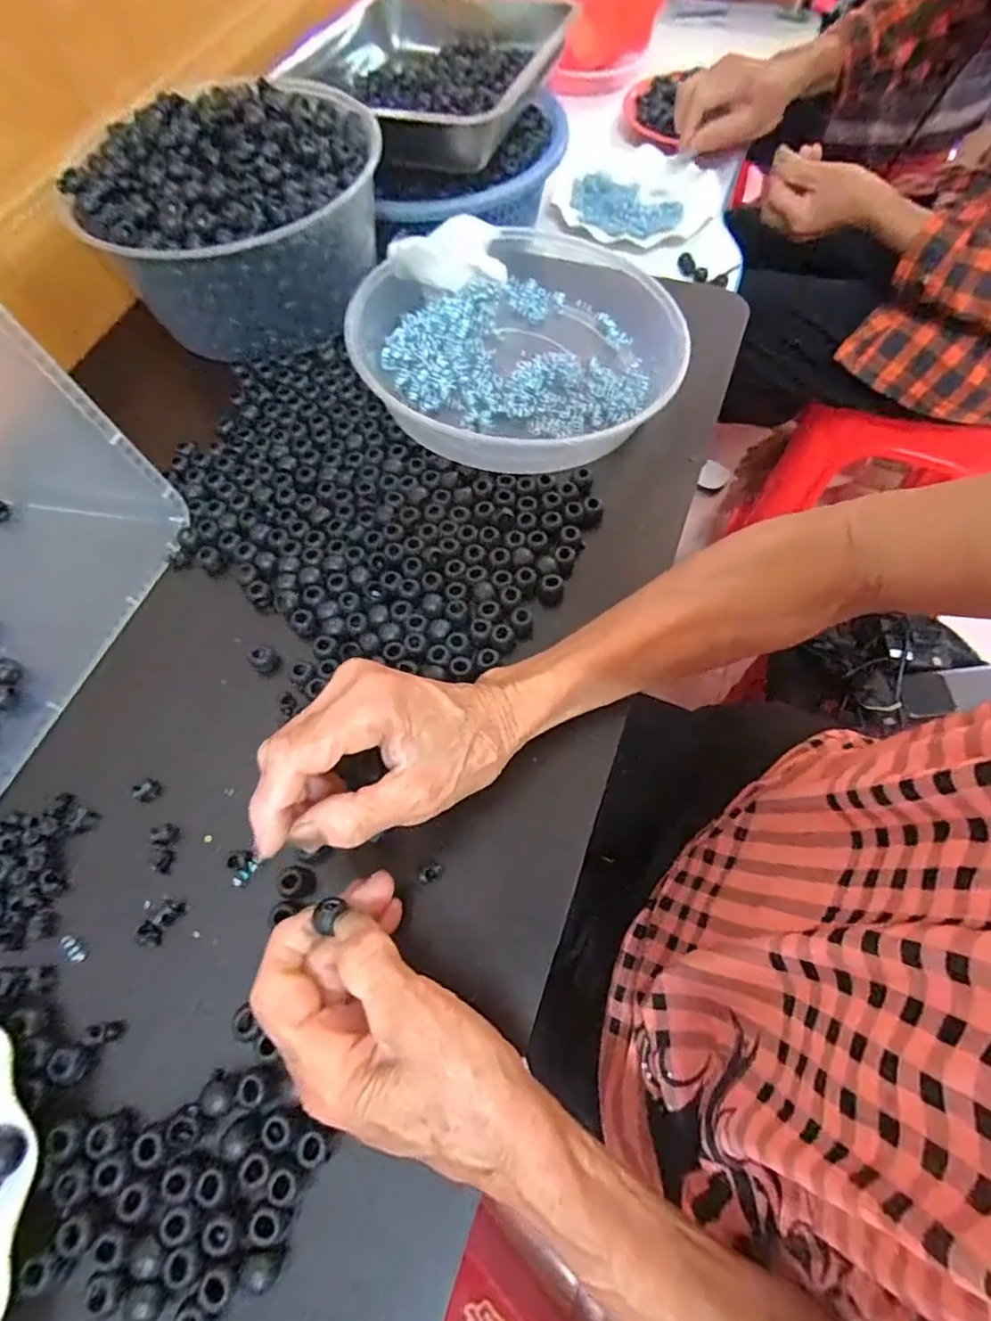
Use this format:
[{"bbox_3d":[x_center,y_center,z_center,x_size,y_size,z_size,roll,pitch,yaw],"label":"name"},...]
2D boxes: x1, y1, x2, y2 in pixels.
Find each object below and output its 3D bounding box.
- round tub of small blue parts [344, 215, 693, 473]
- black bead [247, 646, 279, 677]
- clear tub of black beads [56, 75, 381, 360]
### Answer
[{"bbox_3d":[0.016,-0.235,0.444,0.230,0.053,0.266,5,61,0],"label":"round tub of small blue parts"},{"bbox_3d":[-0.137,0.000,0.357,0.015,0.016,0.013,-32,67,-19],"label":"black bead"},{"bbox_3d":[-0.187,-0.330,0.455,0.215,0.104,0.189,-19,64,-7],"label":"clear tub of black beads"}]

